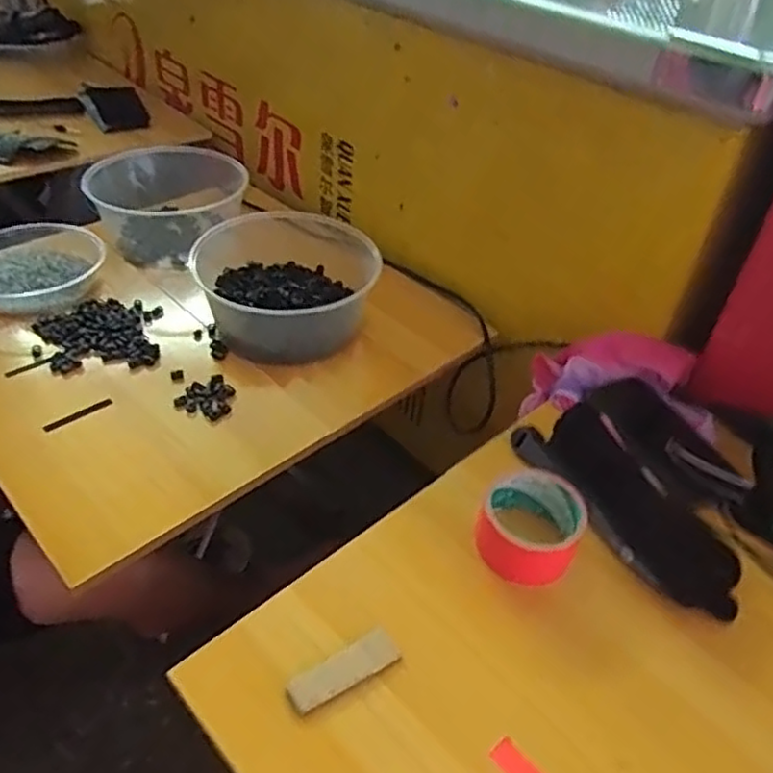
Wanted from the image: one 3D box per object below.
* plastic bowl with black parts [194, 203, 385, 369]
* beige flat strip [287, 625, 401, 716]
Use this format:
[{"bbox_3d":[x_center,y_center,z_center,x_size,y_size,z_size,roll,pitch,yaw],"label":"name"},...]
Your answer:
[{"bbox_3d":[-0.124,-0.123,0.867,0.219,0.105,0.212,3,41,-2],"label":"plastic bowl with black parts"},{"bbox_3d":[-0.031,0.205,0.488,0.083,0.008,0.026,-20,47,-27],"label":"beige flat strip"}]

